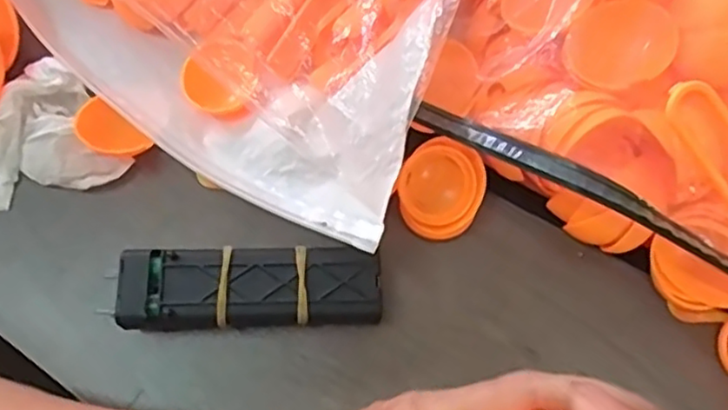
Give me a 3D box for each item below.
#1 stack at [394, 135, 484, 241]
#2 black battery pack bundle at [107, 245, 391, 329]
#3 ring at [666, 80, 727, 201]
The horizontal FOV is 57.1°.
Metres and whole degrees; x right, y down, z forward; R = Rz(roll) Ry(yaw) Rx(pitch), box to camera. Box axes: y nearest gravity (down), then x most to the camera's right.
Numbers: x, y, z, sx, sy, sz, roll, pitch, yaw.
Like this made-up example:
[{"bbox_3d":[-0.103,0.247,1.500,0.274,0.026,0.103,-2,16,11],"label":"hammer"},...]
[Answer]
[{"bbox_3d":[0.036,-0.007,0.299,0.035,0.014,0.043,22,103,4],"label":"stack"},{"bbox_3d":[-0.047,0.036,0.287,0.107,0.025,0.030,-2,72,2],"label":"black battery pack bundle"},{"bbox_3d":[0.132,-0.023,0.249,0.018,0.008,0.053,-37,94,-9],"label":"ring"}]

